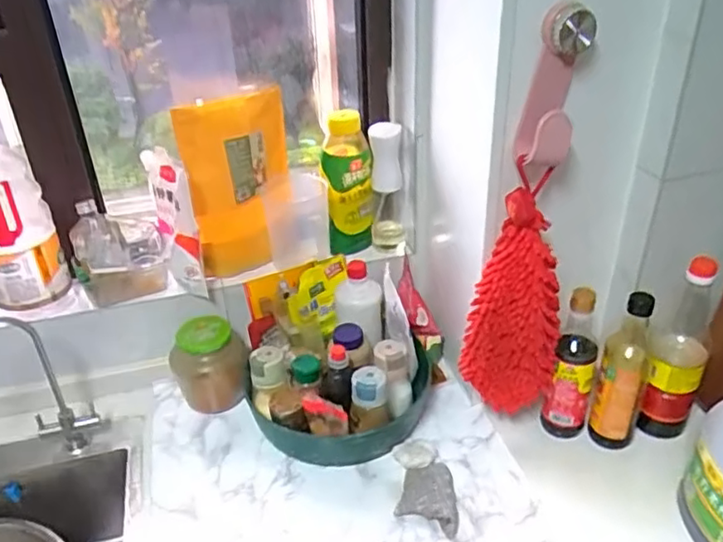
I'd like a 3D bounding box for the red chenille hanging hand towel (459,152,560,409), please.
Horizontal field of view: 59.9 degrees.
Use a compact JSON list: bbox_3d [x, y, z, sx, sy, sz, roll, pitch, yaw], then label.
[{"bbox_3d":[0.200,0.043,0.826,0.115,0.334,0.054,0,32,3],"label":"red chenille hanging hand towel"}]

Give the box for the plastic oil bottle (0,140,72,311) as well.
[{"bbox_3d":[-0.502,-0.075,0.888,0.106,0.242,0.095,-22,37,-29],"label":"plastic oil bottle"}]

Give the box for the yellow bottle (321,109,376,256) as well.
[{"bbox_3d":[-0.021,-0.138,1.011,0.076,0.228,0.088,-4,32,-2],"label":"yellow bottle"}]

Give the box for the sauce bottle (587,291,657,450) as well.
[{"bbox_3d":[0.350,0.145,0.846,0.060,0.247,0.047,16,37,27],"label":"sauce bottle"}]

